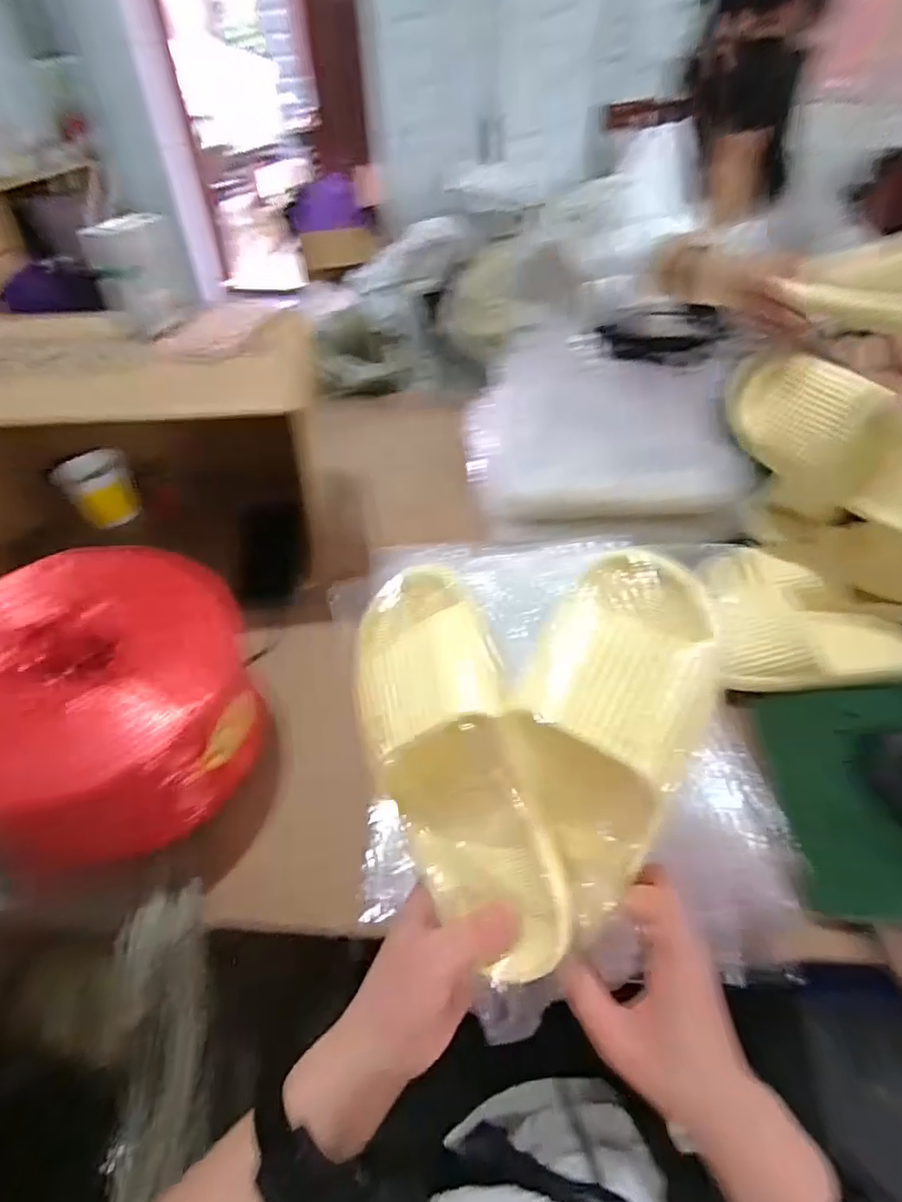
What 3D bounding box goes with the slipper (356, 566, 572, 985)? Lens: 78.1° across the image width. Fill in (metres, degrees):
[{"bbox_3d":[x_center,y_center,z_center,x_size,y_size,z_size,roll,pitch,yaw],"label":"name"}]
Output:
[{"bbox_3d":[0.000,0.100,0.353,0.086,0.056,0.254,-16,78,-15],"label":"slipper"}]

